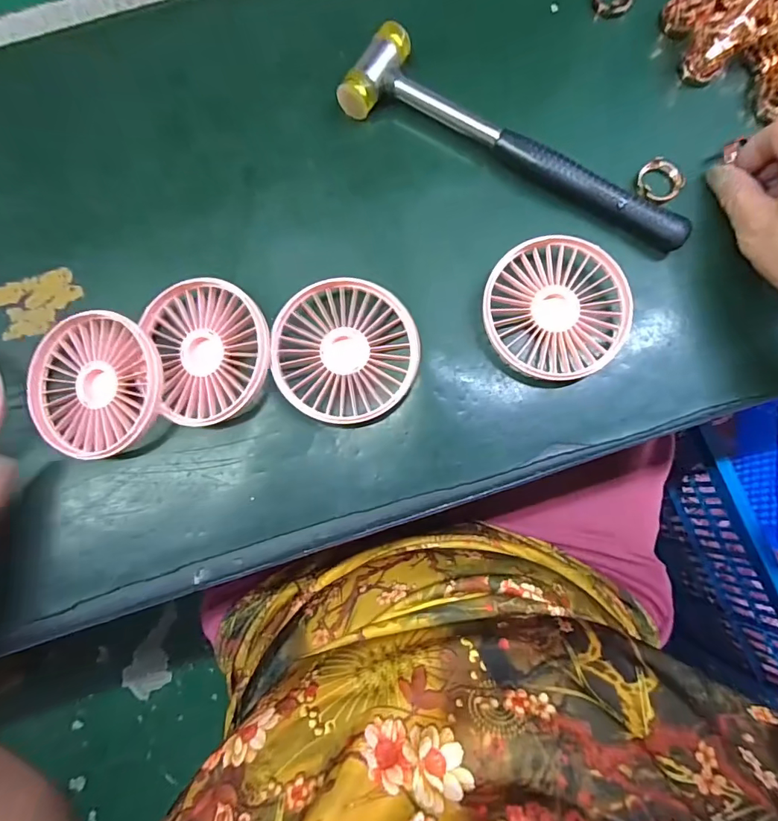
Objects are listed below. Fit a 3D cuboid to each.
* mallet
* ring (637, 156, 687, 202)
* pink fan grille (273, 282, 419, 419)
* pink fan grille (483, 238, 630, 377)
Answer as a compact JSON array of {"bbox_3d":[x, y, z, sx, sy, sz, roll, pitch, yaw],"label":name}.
[{"bbox_3d":[0.086,-0.176,0.300,0.237,0.022,0.056,29,84,5],"label":"mallet"},{"bbox_3d":[0.178,-0.151,0.301,0.028,0.005,0.026,-1,84,8],"label":"ring"},{"bbox_3d":[-0.026,-0.037,0.287,0.087,0.019,0.085,0,82,2],"label":"pink fan grille"},{"bbox_3d":[0.103,-0.064,0.289,0.086,0.016,0.086,0,82,2],"label":"pink fan grille"}]

